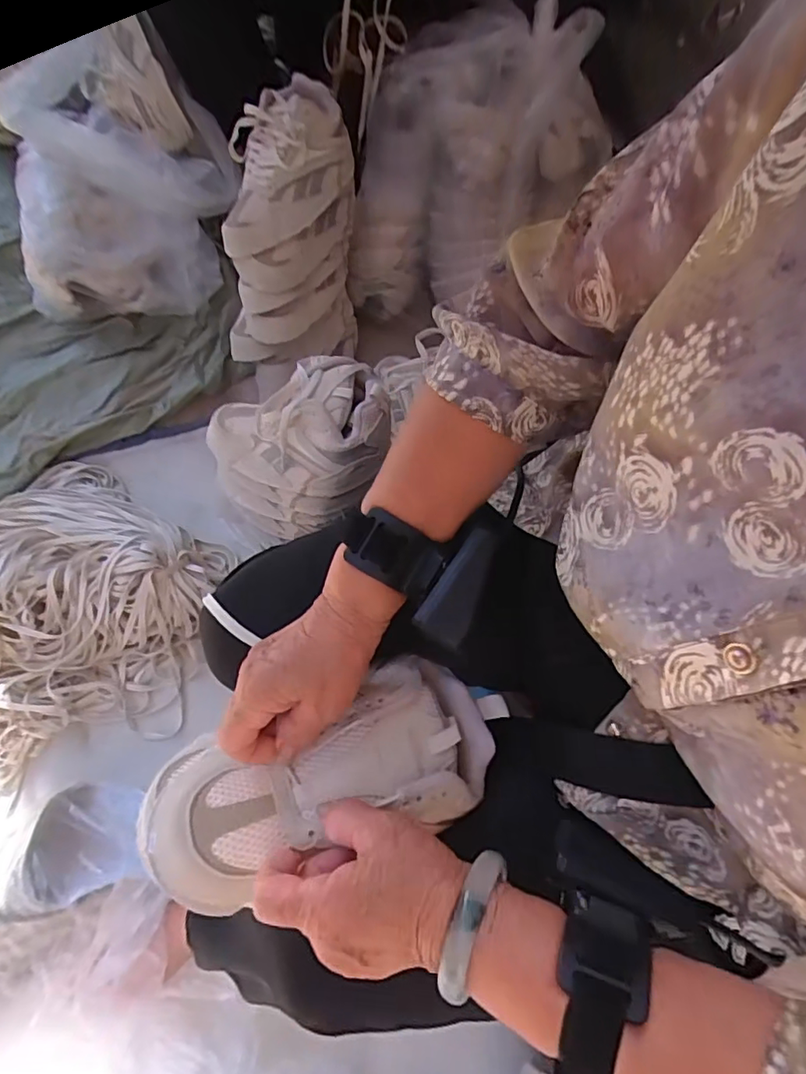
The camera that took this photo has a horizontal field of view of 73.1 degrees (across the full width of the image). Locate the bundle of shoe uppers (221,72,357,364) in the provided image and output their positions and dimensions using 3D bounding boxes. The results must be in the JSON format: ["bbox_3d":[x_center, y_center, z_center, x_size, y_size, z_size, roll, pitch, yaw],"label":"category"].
[{"bbox_3d":[-0.164,-0.405,0.769,0.127,0.359,0.198,32,50,32],"label":"bundle of shoe uppers"}]

